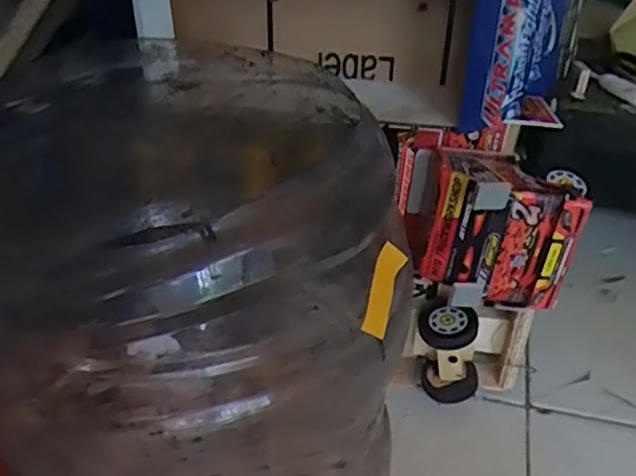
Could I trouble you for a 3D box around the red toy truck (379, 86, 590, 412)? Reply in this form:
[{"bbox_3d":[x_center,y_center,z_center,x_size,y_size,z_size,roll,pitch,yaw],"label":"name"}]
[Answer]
[{"bbox_3d":[0.133,0.033,0.558,0.128,0.244,0.109,0,35,1],"label":"red toy truck"}]

